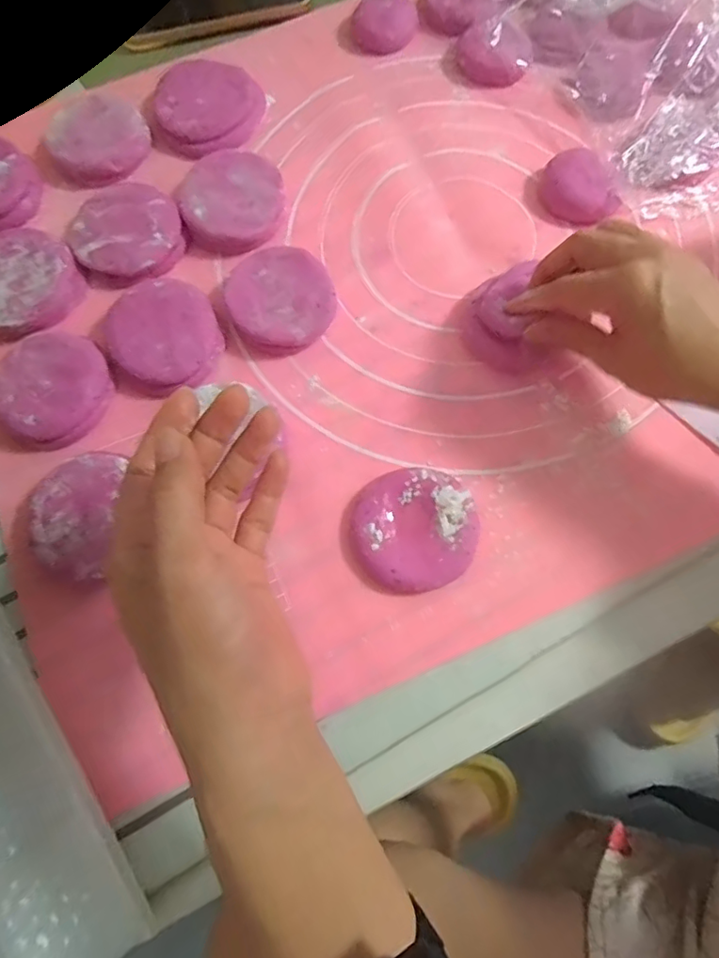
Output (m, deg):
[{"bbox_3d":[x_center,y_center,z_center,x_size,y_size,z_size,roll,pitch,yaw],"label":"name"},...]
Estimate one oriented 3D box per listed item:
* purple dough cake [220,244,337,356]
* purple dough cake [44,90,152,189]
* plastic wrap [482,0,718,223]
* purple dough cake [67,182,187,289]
[{"bbox_3d":[-0.053,-0.120,0.364,0.067,0.020,0.077,-26,76,-9],"label":"purple dough cake"},{"bbox_3d":[-0.197,-0.258,0.412,0.070,0.013,0.078,-29,76,-10],"label":"purple dough cake"},{"bbox_3d":[0.230,-0.325,0.402,0.197,0.041,0.255,-26,76,-9],"label":"plastic wrap"},{"bbox_3d":[-0.162,-0.170,0.384,0.073,0.017,0.074,1,73,-2],"label":"purple dough cake"}]

